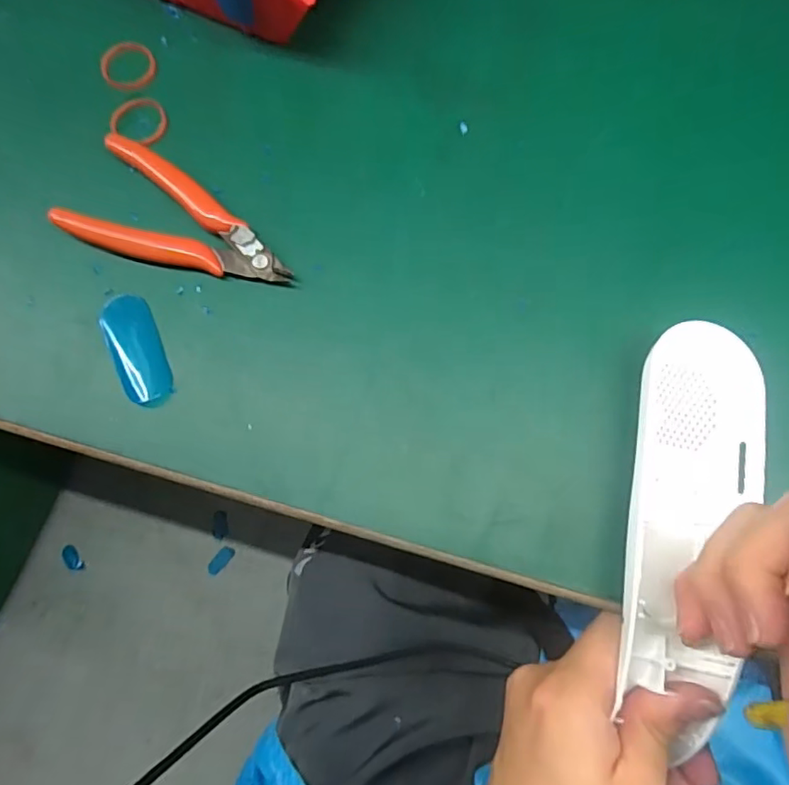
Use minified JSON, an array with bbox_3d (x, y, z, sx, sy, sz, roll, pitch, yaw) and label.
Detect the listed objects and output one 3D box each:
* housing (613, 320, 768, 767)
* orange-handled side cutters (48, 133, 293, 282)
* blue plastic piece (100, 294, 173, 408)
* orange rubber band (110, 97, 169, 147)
[{"bbox_3d":[0.123,0.054,0.231,0.049,0.027,0.167,13,80,5],"label":"housing"},{"bbox_3d":[-0.109,-0.081,0.277,0.118,0.012,0.055,31,79,9],"label":"orange-handled side cutters"},{"bbox_3d":[-0.126,-0.020,0.271,0.024,0.005,0.058,-23,77,-4],"label":"blue plastic piece"},{"bbox_3d":[-0.136,-0.146,0.296,0.030,0.004,0.032,1,67,-3],"label":"orange rubber band"}]

